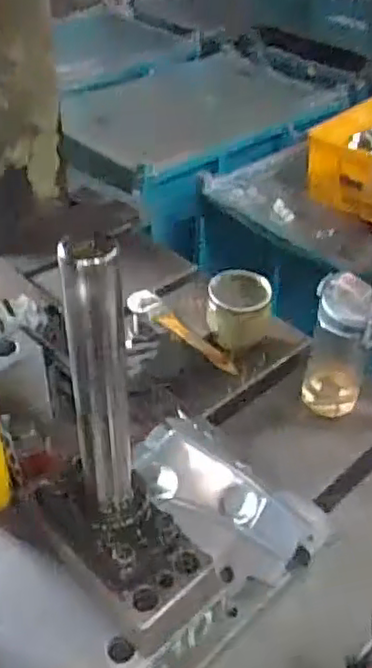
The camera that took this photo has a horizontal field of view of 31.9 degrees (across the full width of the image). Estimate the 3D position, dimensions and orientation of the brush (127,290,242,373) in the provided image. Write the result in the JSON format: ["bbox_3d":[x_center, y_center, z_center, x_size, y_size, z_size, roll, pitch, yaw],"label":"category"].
[{"bbox_3d":[-0.003,-0.004,0.846,0.043,0.019,0.188,-31,51,-33],"label":"brush"}]

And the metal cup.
[{"bbox_3d":[0.070,-0.032,0.850,0.081,0.074,0.081,2,41,-1],"label":"metal cup"}]

